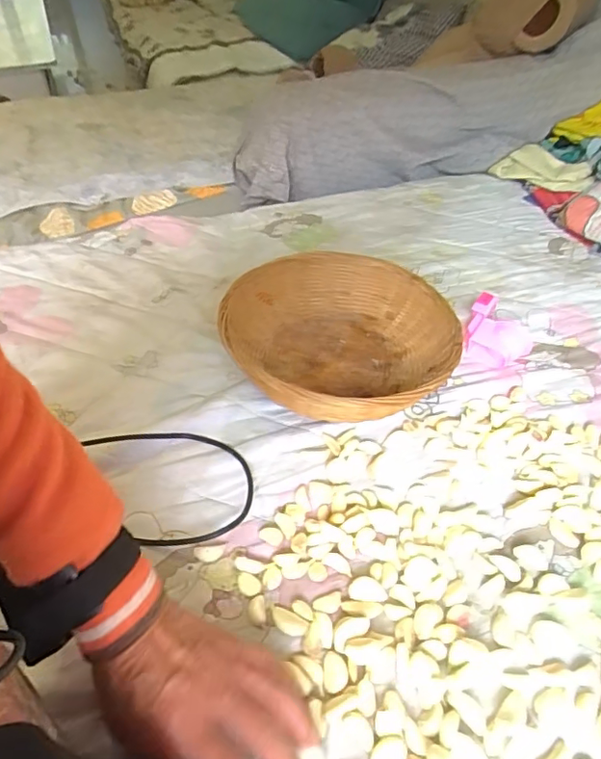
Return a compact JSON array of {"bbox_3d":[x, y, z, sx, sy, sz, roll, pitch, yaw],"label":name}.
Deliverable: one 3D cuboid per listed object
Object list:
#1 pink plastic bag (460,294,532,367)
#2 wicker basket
[{"bbox_3d":[0.229,-0.055,0.626,0.070,0.043,0.069,17,47,20],"label":"pink plastic bag"},{"bbox_3d":[0.043,-0.039,0.586,0.237,0.079,0.233,-3,43,0],"label":"wicker basket"}]

